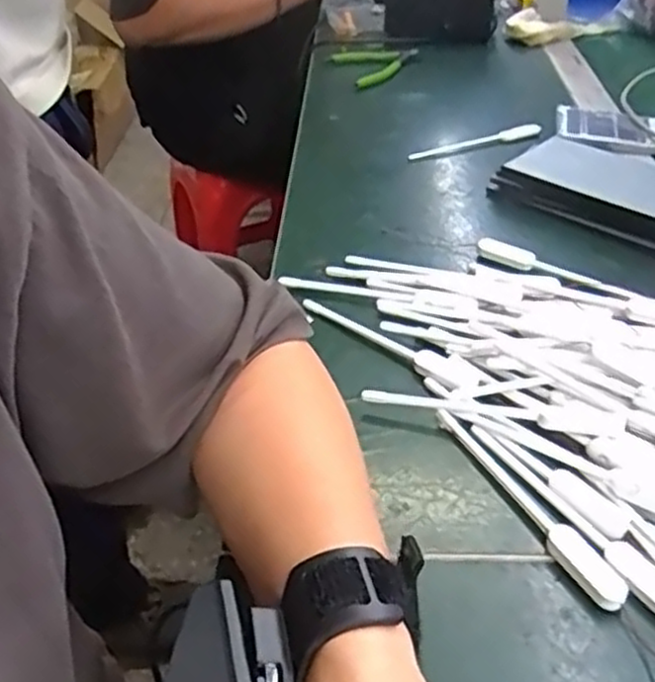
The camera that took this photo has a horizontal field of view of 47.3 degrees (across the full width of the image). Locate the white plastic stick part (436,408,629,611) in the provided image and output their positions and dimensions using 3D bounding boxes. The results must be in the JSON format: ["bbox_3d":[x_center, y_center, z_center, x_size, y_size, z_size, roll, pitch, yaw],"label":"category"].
[{"bbox_3d":[0.100,0.079,0.386,0.017,0.004,0.141,-19,41,-20],"label":"white plastic stick part"}]

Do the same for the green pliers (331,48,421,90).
[{"bbox_3d":[0.064,-0.348,0.930,0.096,0.015,0.119,-14,40,-14],"label":"green pliers"}]

